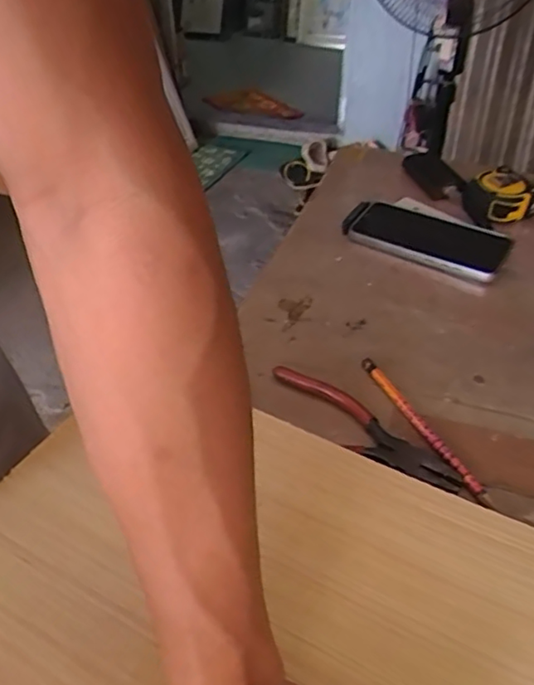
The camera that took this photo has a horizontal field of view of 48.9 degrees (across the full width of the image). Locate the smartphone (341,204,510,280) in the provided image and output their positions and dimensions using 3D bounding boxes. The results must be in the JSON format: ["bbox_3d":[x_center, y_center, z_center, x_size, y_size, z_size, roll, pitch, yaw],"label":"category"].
[{"bbox_3d":[0.168,-0.113,0.626,0.166,0.018,0.083,23,50,26],"label":"smartphone"}]

